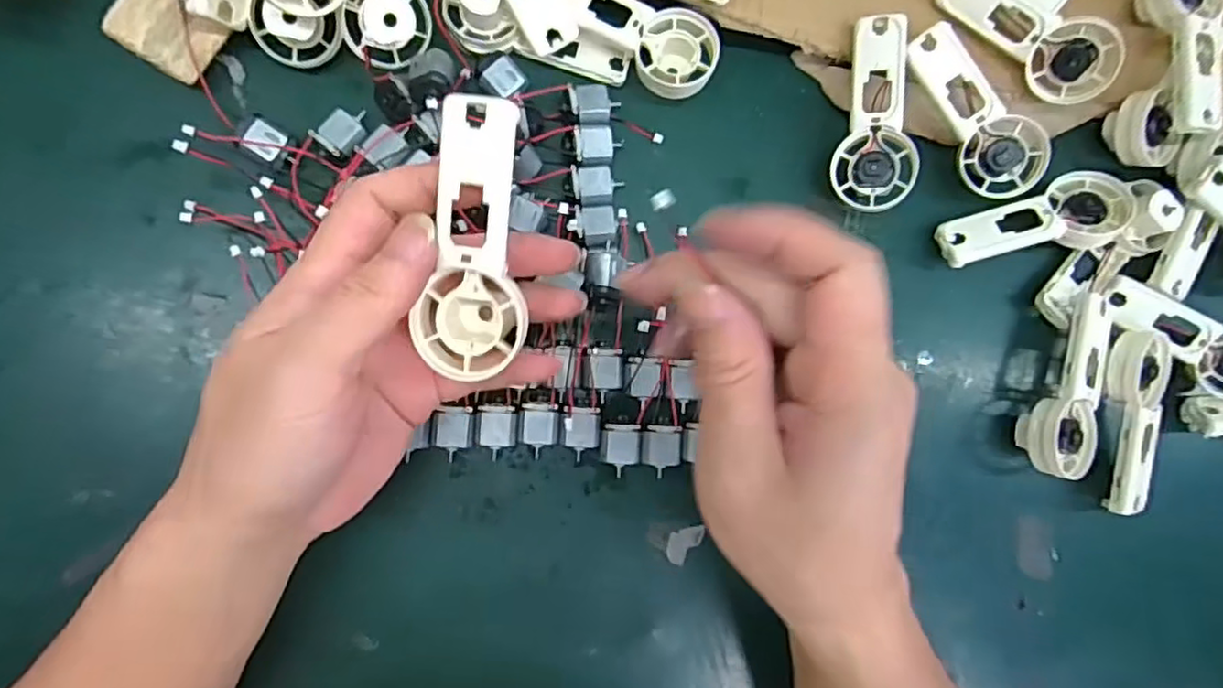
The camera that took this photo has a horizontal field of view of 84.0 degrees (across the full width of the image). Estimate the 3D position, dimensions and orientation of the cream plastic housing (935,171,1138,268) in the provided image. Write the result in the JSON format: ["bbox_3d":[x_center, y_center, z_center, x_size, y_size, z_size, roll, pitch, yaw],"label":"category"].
[{"bbox_3d":[0.217,-0.062,0.345,0.094,0.020,0.037,-16,88,-8],"label":"cream plastic housing"}]

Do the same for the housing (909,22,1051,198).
[{"bbox_3d":[0.181,-0.115,0.341,0.032,0.019,0.091,-42,92,-8],"label":"housing"}]

